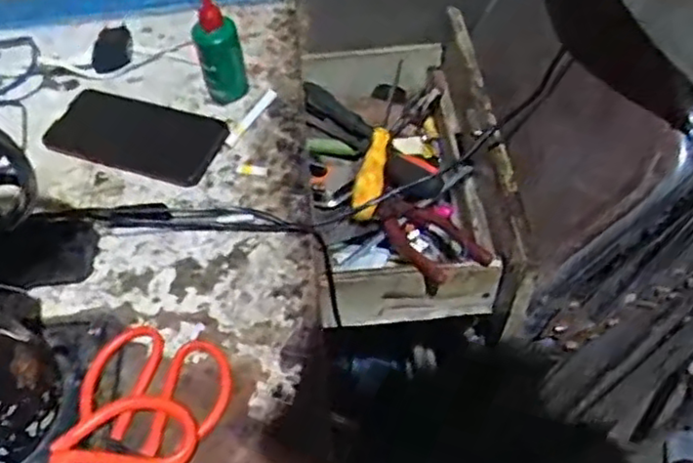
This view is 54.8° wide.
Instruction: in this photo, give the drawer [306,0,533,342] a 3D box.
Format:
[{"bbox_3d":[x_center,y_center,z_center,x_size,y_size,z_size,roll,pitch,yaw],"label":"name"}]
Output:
[{"bbox_3d":[0.056,-0.075,0.708,0.188,0.130,0.346,-4,52,-1],"label":"drawer"}]

